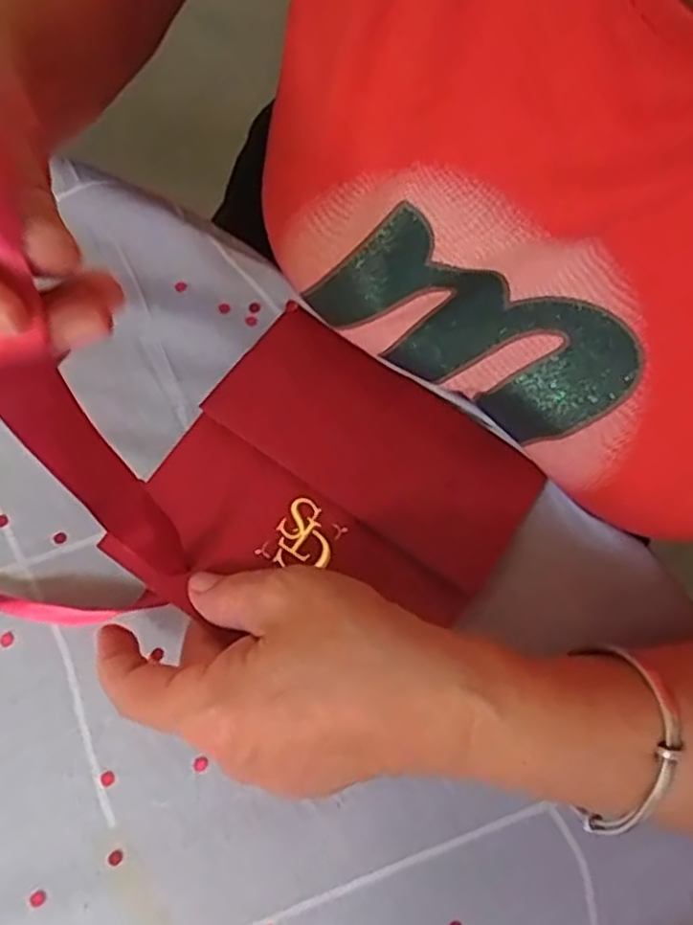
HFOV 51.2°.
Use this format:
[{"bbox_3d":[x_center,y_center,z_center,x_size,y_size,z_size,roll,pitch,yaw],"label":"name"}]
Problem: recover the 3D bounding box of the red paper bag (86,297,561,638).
[{"bbox_3d":[-0.009,0.019,0.296,0.135,0.014,0.127,35,81,6],"label":"red paper bag"}]

